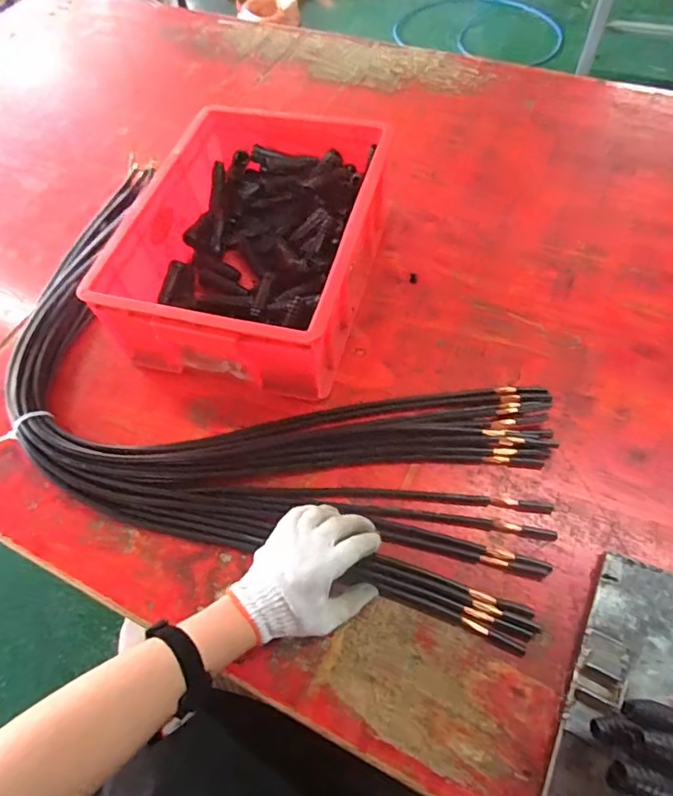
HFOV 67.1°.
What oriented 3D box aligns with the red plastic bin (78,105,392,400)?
[{"bbox_3d":[-0.109,-0.222,0.721,0.301,0.145,0.411,13,63,10],"label":"red plastic bin"}]

